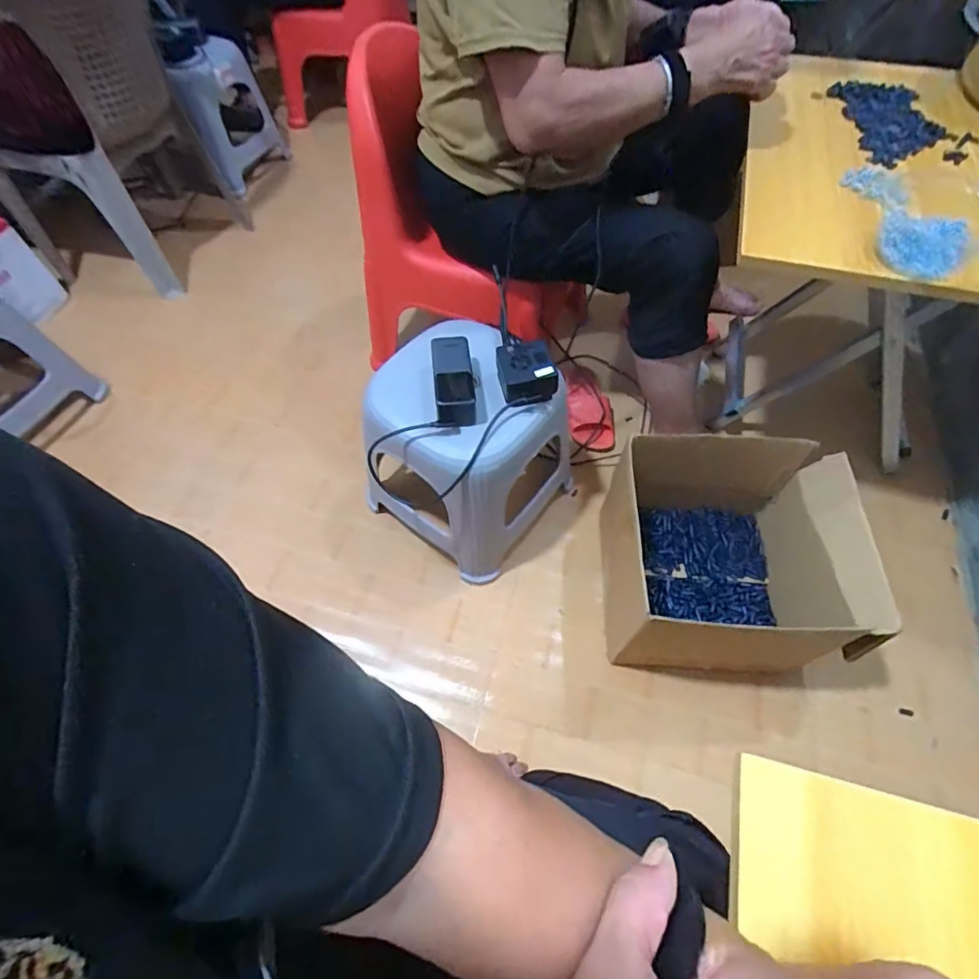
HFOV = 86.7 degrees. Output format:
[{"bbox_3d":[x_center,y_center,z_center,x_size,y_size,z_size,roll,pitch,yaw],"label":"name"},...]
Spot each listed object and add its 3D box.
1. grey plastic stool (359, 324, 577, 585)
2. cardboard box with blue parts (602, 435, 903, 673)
[{"bbox_3d":[-0.030,-0.061,0.858,0.246,0.345,0.266,36,65,20],"label":"grey plastic stool"},{"bbox_3d":[0.377,0.114,0.817,0.342,0.241,0.296,2,59,2],"label":"cardboard box with blue parts"}]

